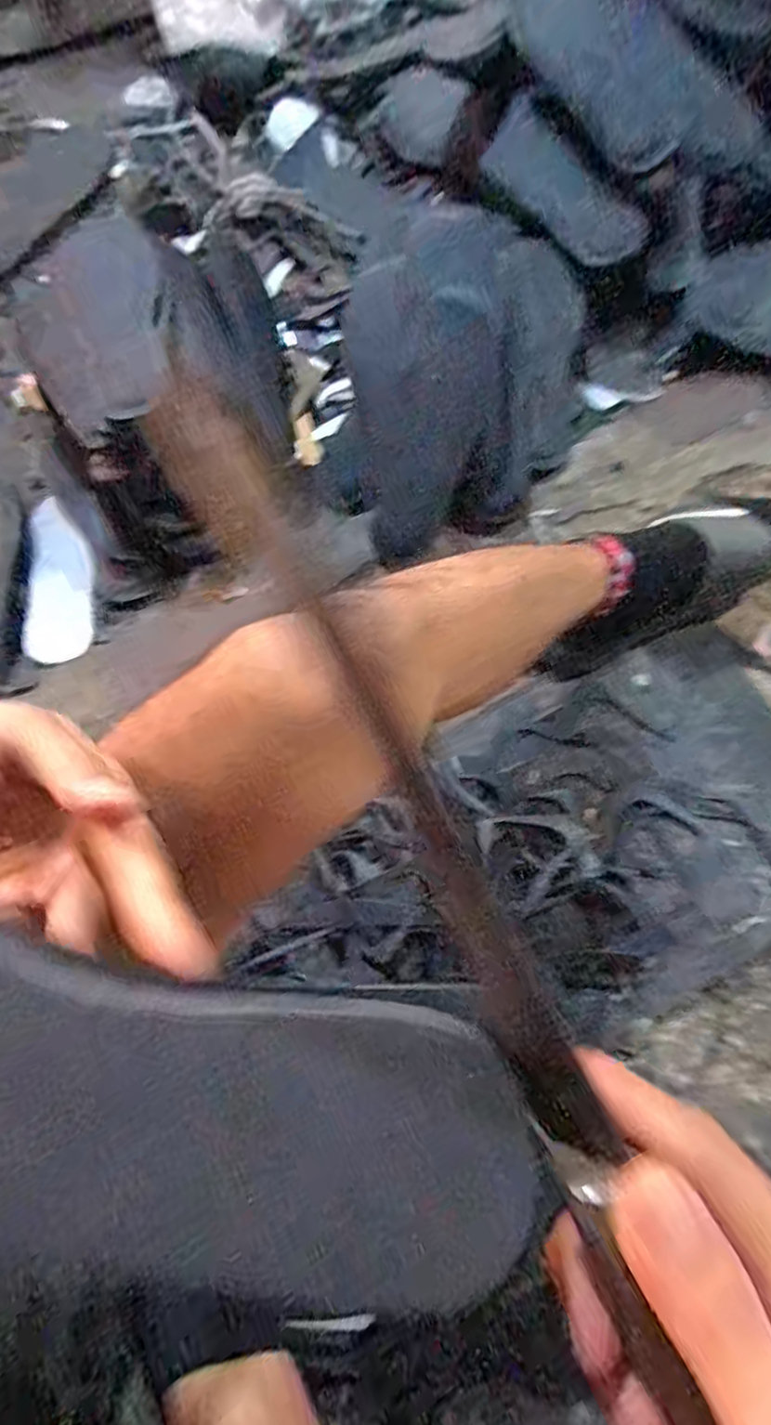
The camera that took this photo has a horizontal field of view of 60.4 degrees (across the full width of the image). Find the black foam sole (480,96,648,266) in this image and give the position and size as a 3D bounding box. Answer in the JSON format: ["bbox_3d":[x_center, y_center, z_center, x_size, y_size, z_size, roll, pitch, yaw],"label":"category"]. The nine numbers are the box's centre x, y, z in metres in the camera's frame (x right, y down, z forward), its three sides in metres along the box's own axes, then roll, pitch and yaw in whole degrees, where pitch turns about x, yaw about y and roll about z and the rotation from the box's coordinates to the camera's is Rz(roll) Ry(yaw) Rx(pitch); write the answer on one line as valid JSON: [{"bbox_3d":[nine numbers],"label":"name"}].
[{"bbox_3d":[0.187,-0.546,0.701,0.182,0.017,0.079,39,91,-9],"label":"black foam sole"}]

